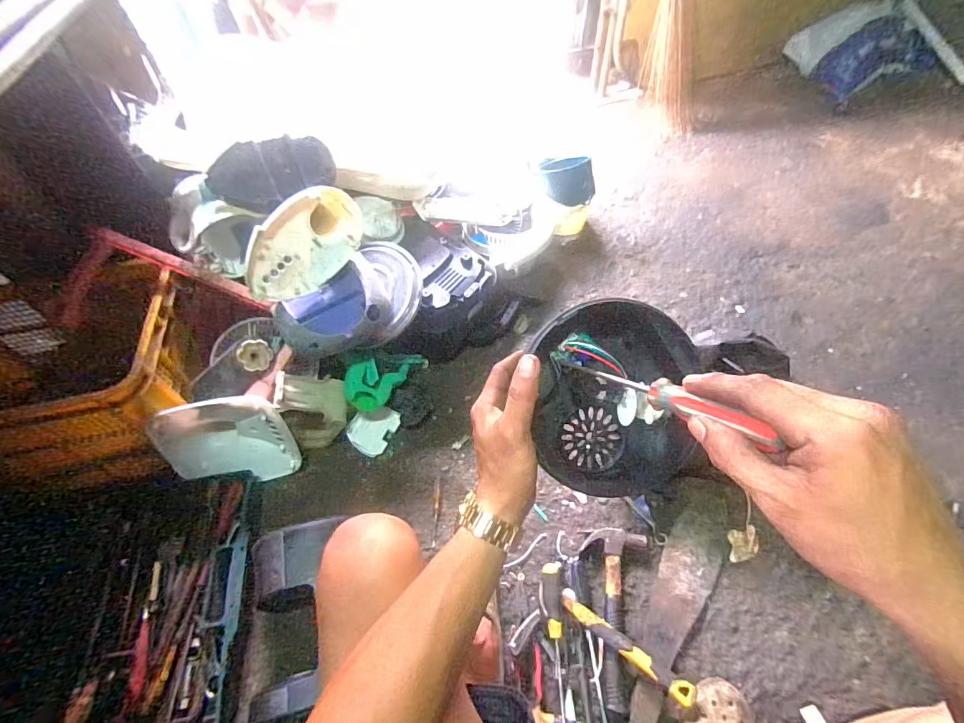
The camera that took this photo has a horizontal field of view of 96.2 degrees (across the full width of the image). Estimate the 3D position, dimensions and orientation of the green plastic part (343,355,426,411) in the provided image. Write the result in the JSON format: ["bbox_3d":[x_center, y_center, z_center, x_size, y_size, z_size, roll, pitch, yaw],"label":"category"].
[{"bbox_3d":[-0.210,0.021,0.938,0.022,0.101,0.214,-15,24,42],"label":"green plastic part"}]

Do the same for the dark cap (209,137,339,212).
[{"bbox_3d":[-0.396,-0.355,0.825,0.226,0.073,0.111,-19,57,-10],"label":"dark cap"}]

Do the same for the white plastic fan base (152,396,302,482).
[{"bbox_3d":[-0.478,0.153,0.823,0.204,0.186,0.100,-4,55,0],"label":"white plastic fan base"}]

